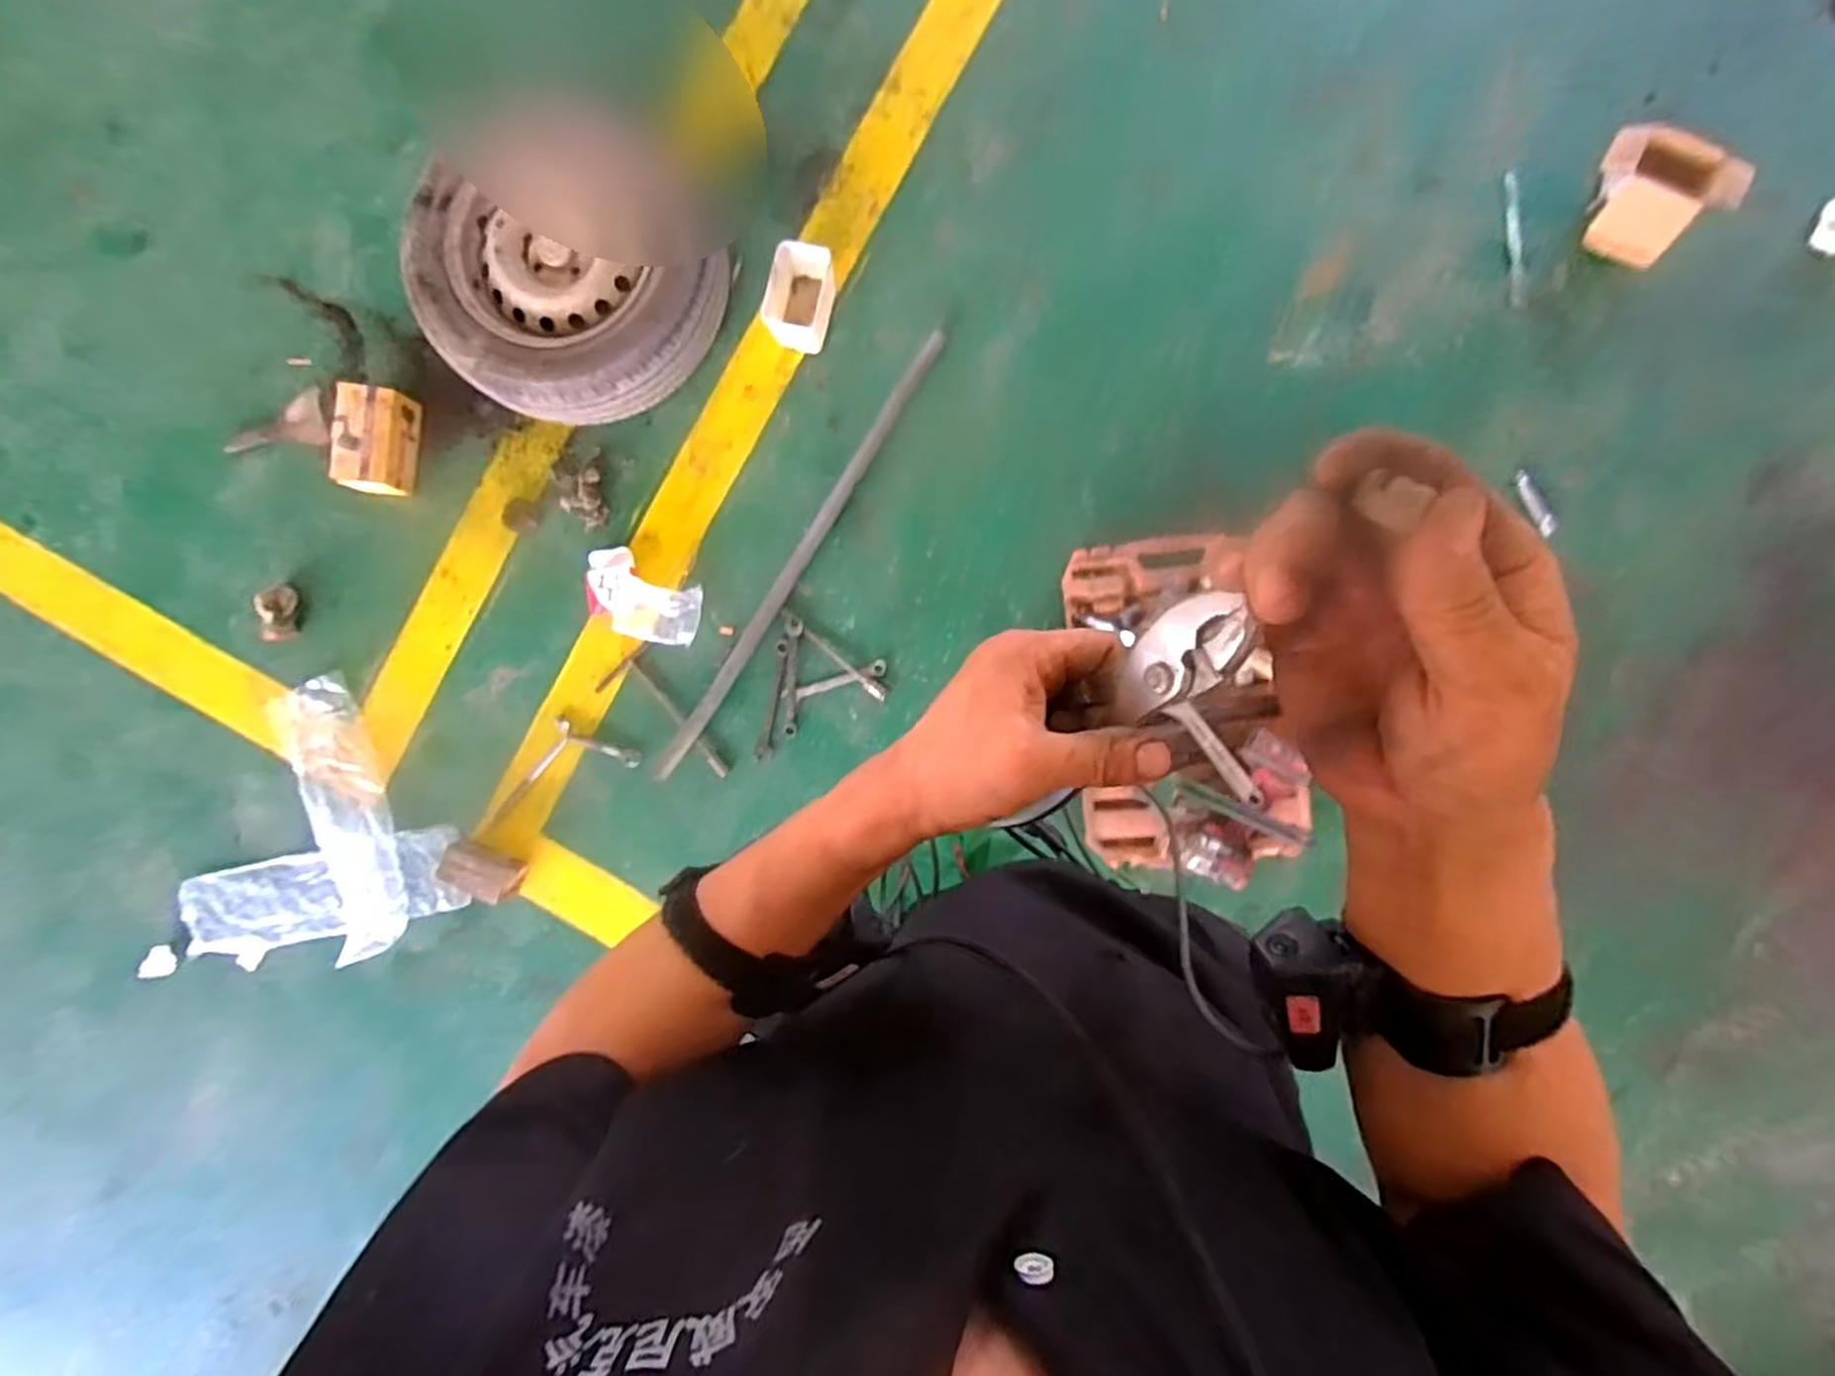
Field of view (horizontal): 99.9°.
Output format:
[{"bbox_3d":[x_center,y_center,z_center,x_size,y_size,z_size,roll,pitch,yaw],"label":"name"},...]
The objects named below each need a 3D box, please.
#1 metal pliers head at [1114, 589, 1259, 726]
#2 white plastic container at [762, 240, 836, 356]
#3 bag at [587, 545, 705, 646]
[{"bbox_3d":[0.099,-0.011,0.288,0.015,0.070,0.031,-8,69,-31],"label":"metal pliers head"},{"bbox_3d":[-0.220,-0.719,1.418,0.120,0.098,0.159,11,91,5],"label":"white plastic container"},{"bbox_3d":[-0.514,-0.168,1.427,0.217,0.046,0.144,19,91,5],"label":"bag"}]

